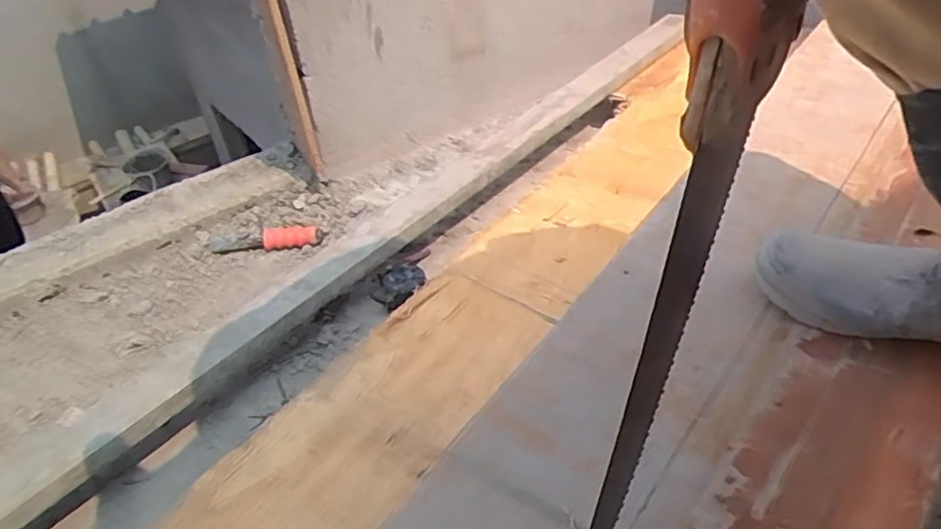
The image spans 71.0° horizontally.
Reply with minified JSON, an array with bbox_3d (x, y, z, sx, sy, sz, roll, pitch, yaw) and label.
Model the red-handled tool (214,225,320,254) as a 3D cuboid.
[{"bbox_3d":[-0.335,-0.044,1.080,0.171,0.043,0.034,-13,40,-7],"label":"red-handled tool"}]

